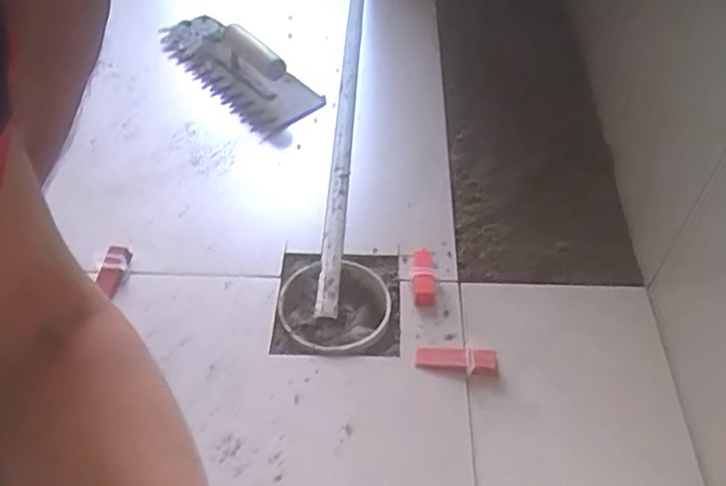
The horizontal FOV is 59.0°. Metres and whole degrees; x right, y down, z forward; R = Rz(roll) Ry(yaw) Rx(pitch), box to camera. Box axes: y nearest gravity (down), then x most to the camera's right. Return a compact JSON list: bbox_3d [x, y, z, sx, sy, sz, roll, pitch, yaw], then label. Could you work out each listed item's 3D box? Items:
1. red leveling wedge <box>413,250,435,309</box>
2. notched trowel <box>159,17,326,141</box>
[{"bbox_3d":[0.061,0.034,0.645,0.020,0.013,0.069,1,50,0],"label":"red leveling wedge"},{"bbox_3d":[-0.178,-0.239,0.844,0.278,0.081,0.104,37,58,27],"label":"notched trowel"}]

